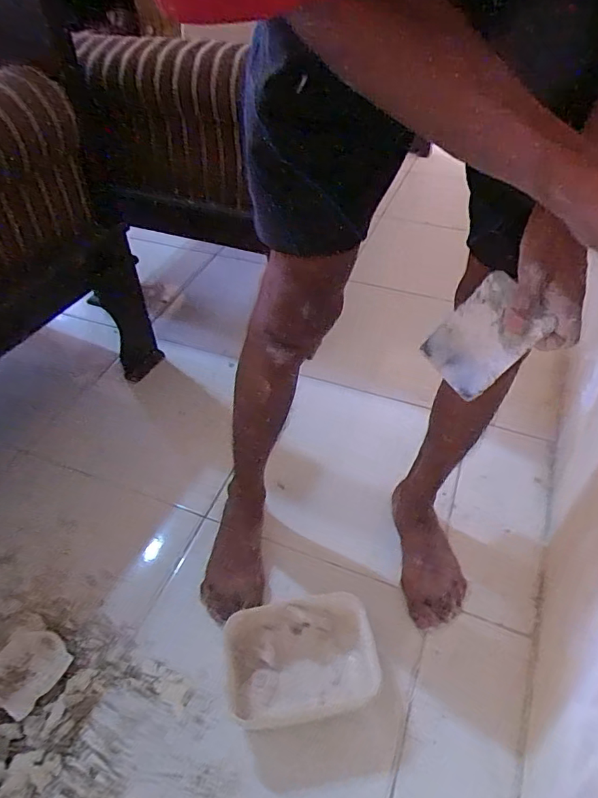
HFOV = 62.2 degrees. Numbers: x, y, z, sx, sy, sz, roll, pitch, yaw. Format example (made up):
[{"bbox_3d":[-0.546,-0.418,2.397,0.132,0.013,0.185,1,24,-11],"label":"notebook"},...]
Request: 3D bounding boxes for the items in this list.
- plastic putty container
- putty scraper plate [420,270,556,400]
[{"bbox_3d":[0.004,0.348,0.670,0.201,0.089,0.137,-8,47,-8],"label":"plastic putty container"},{"bbox_3d":[0.170,-0.059,0.464,0.007,0.102,0.077,17,33,-51],"label":"putty scraper plate"}]

